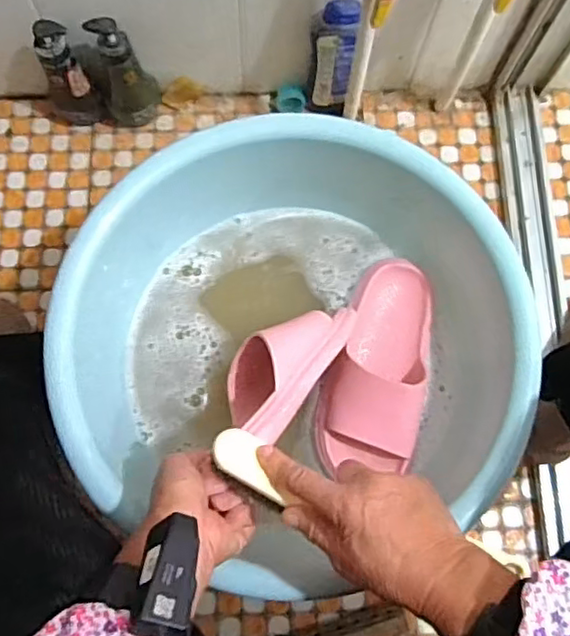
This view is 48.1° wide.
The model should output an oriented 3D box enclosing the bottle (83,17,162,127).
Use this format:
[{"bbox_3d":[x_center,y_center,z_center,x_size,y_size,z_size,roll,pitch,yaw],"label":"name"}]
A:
[{"bbox_3d":[-0.220,-0.336,0.894,0.080,0.202,0.063,-22,77,-8],"label":"bottle"}]

